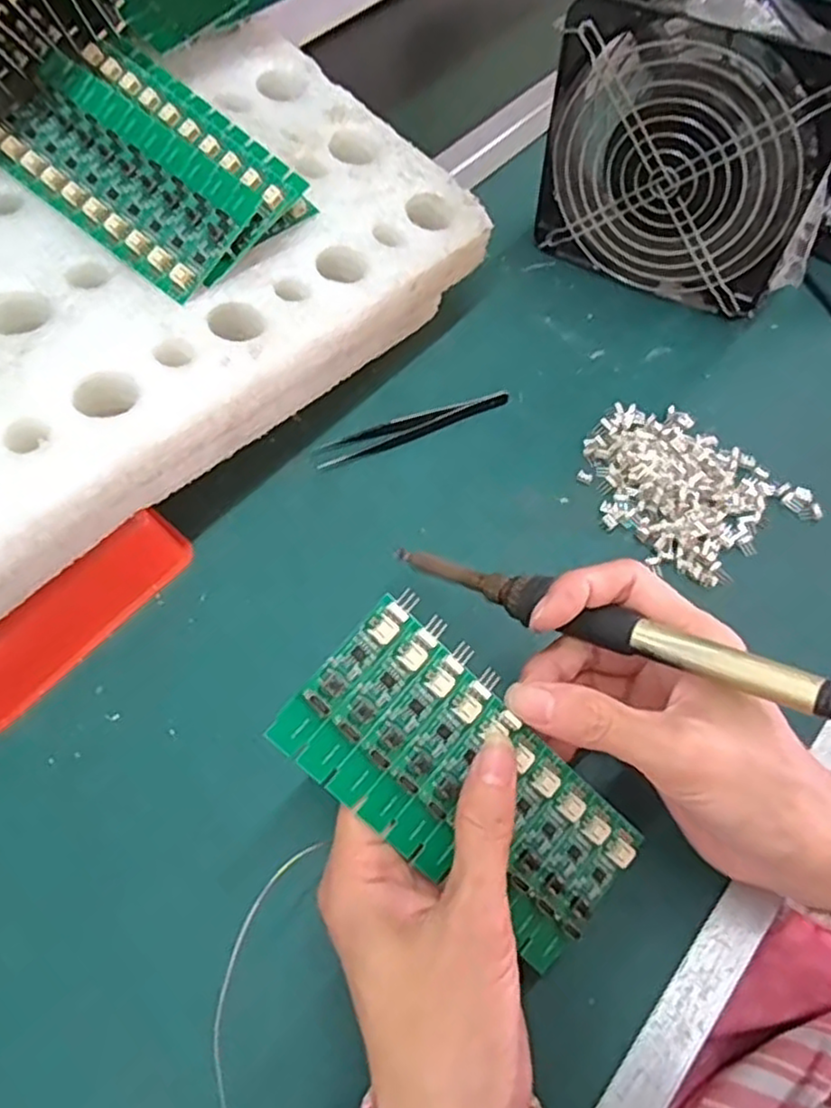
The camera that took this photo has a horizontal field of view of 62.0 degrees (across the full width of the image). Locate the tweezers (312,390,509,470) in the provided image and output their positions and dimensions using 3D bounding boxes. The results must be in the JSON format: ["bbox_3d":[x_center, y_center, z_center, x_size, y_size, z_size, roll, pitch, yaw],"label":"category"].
[{"bbox_3d":[0.000,-0.074,0.399,0.115,0.007,0.017,-19,66,-9],"label":"tweezers"}]

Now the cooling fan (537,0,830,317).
[{"bbox_3d":[0.157,-0.231,0.394,0.157,0.149,0.059,28,68,13],"label":"cooling fan"}]

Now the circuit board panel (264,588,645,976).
[{"bbox_3d":[0.020,0.083,0.249,0.137,0.007,0.067,44,79,-10],"label":"circuit board panel"}]

